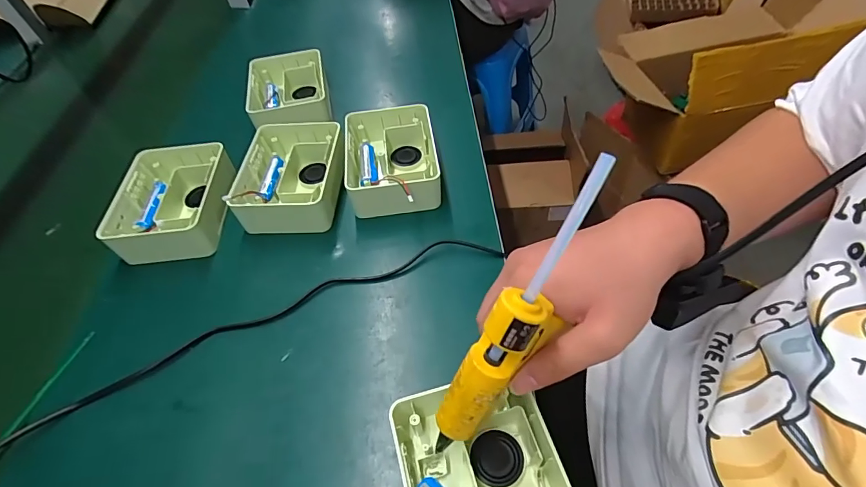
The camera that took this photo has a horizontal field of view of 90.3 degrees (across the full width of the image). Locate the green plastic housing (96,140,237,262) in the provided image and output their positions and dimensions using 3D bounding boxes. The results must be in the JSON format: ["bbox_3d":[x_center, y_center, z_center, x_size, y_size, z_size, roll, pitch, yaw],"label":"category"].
[{"bbox_3d":[-0.298,-0.048,0.497,0.113,0.046,0.150,-4,52,0],"label":"green plastic housing"}]

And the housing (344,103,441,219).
[{"bbox_3d":[-0.051,-0.101,0.518,0.109,0.047,0.155,-6,52,-1],"label":"housing"}]

